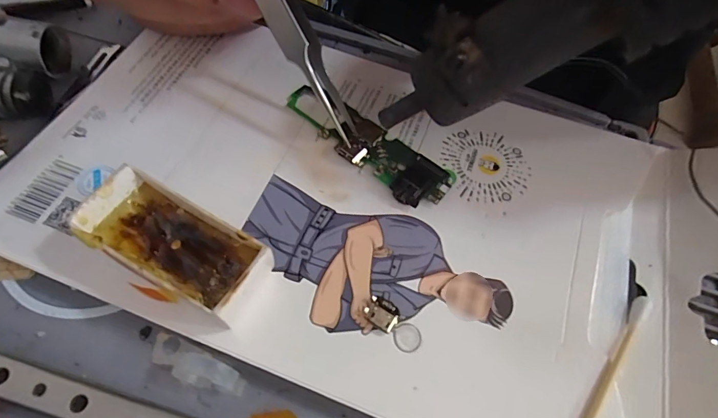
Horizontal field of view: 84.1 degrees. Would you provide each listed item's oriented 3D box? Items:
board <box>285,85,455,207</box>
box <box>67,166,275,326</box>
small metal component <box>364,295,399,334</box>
[{"bbox_3d":[0.002,-0.023,0.135,0.064,0.005,0.019,38,65,15],"label":"board"},{"bbox_3d":[-0.048,0.010,0.107,0.046,0.022,0.021,28,63,10],"label":"box"},{"bbox_3d":[0.006,0.029,0.110,0.009,0.004,0.008,32,64,12],"label":"small metal component"}]

